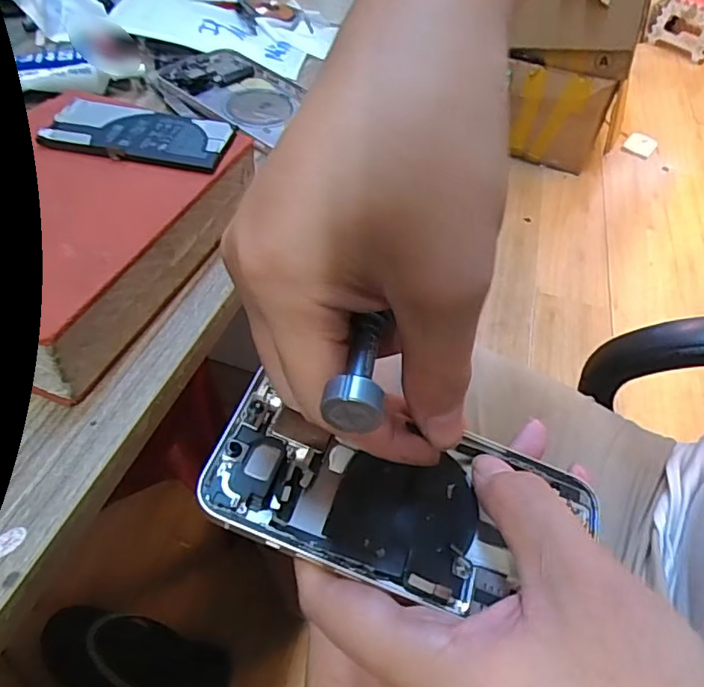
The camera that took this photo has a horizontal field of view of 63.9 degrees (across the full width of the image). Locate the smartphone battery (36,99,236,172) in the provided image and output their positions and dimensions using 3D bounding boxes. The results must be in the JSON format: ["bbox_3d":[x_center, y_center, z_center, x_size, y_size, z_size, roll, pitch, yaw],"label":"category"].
[{"bbox_3d":[-0.109,-0.106,0.286,0.090,0.004,0.046,12,48,4],"label":"smartphone battery"}]

